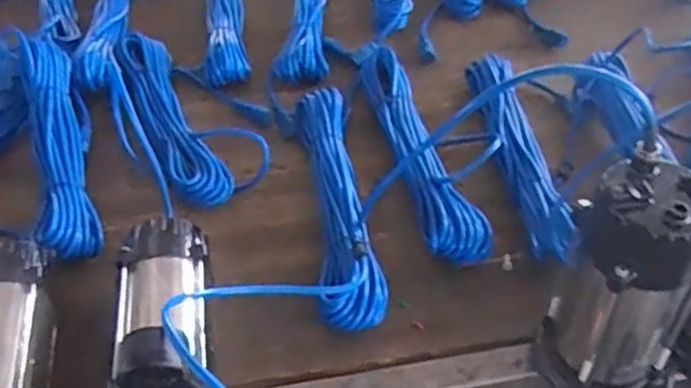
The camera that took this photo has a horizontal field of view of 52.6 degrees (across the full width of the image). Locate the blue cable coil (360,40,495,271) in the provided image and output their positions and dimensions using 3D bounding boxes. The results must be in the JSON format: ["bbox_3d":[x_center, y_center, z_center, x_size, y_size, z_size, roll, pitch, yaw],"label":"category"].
[{"bbox_3d":[0.089,-0.063,0.864,0.084,0.058,0.352,-9,46,-7],"label":"blue cable coil"}]

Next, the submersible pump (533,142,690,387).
[{"bbox_3d":[0.244,0.107,0.572,0.092,0.231,0.157,-16,47,-14],"label":"submersible pump"}]

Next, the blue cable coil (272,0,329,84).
[{"bbox_3d":[-0.060,-0.299,1.100,0.074,0.053,0.345,1,46,2],"label":"blue cable coil"}]

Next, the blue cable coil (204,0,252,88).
[{"bbox_3d":[-0.187,-0.282,1.080,0.062,0.066,0.330,-7,46,-5],"label":"blue cable coil"}]

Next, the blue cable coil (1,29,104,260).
[{"bbox_3d":[-0.355,-0.069,0.851,0.074,0.093,0.356,-16,48,-14],"label":"blue cable coil"}]

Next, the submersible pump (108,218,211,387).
[{"bbox_3d":[-0.179,0.115,0.641,0.116,0.164,0.223,-12,47,-10],"label":"submersible pump"}]

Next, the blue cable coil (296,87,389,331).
[{"bbox_3d":[-0.009,0.002,0.816,0.071,0.053,0.343,-6,46,-4],"label":"blue cable coil"}]

